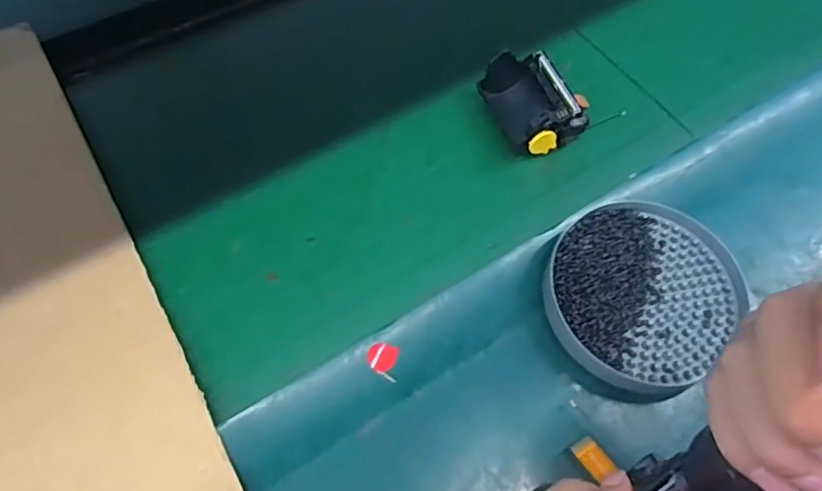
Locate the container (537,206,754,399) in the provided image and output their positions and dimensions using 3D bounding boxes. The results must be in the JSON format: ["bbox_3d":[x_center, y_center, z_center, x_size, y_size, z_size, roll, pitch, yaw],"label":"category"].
[{"bbox_3d":[0.136,0.028,0.350,0.115,0.019,0.106,1,61,-2],"label":"container"}]

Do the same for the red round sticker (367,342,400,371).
[{"bbox_3d":[-0.016,0.063,0.334,0.017,0.004,0.016,15,62,5],"label":"red round sticker"}]

